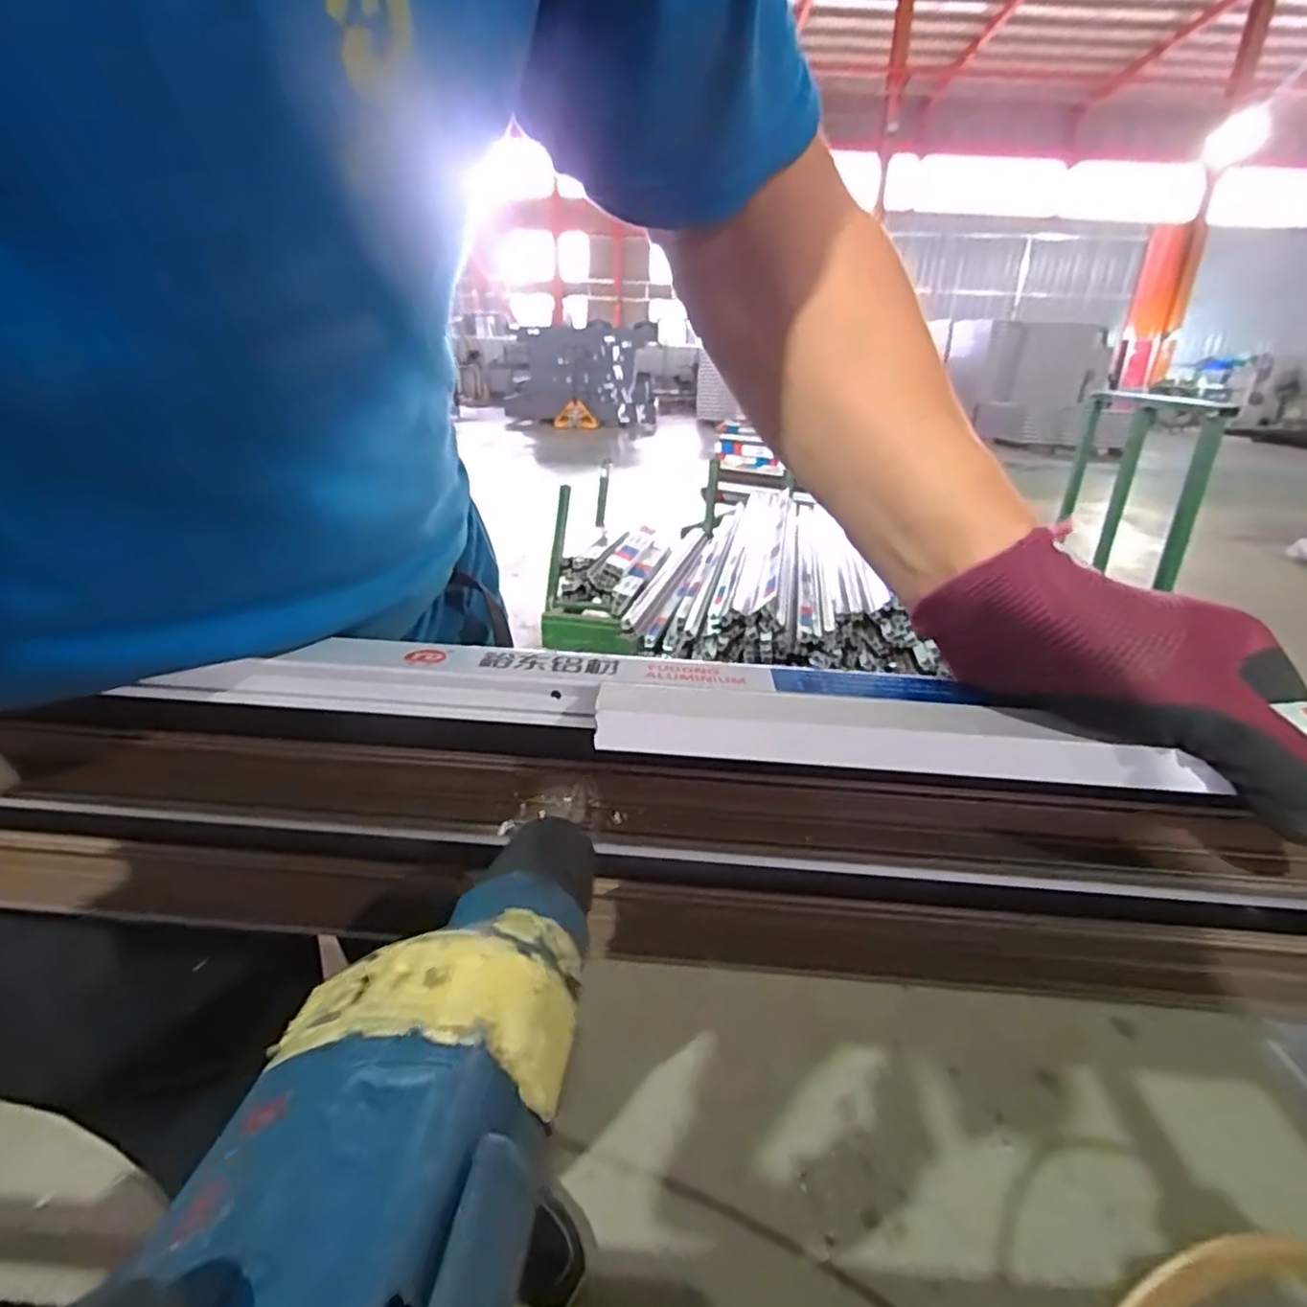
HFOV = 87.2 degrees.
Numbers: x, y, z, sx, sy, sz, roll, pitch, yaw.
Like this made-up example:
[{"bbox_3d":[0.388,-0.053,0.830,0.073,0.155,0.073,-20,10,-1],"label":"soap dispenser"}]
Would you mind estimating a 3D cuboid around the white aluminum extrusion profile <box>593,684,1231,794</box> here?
[{"bbox_3d":[0.092,0.034,0.273,0.224,0.023,0.029,5,24,4],"label":"white aluminum extrusion profile"}]

